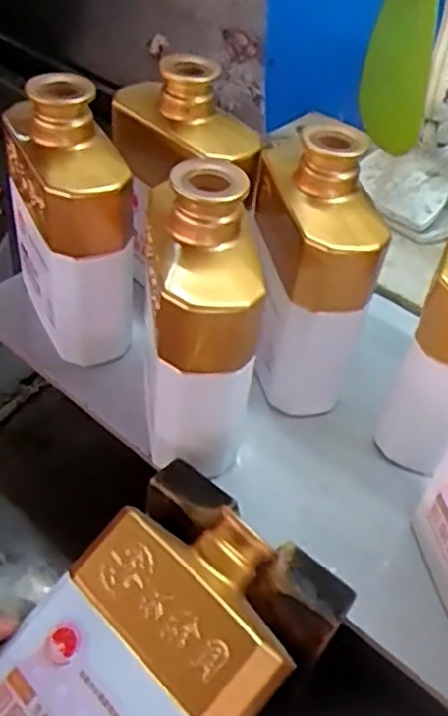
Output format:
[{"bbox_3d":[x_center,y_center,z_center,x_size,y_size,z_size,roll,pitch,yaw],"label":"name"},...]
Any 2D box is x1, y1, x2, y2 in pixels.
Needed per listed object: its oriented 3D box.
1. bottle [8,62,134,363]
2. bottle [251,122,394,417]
[{"bbox_3d":[-0.101,-0.088,0.445,0.067,0.166,0.105,-11,50,-16],"label":"bottle"},{"bbox_3d":[0.051,-0.058,0.422,0.060,0.156,0.108,-1,48,-8],"label":"bottle"}]

